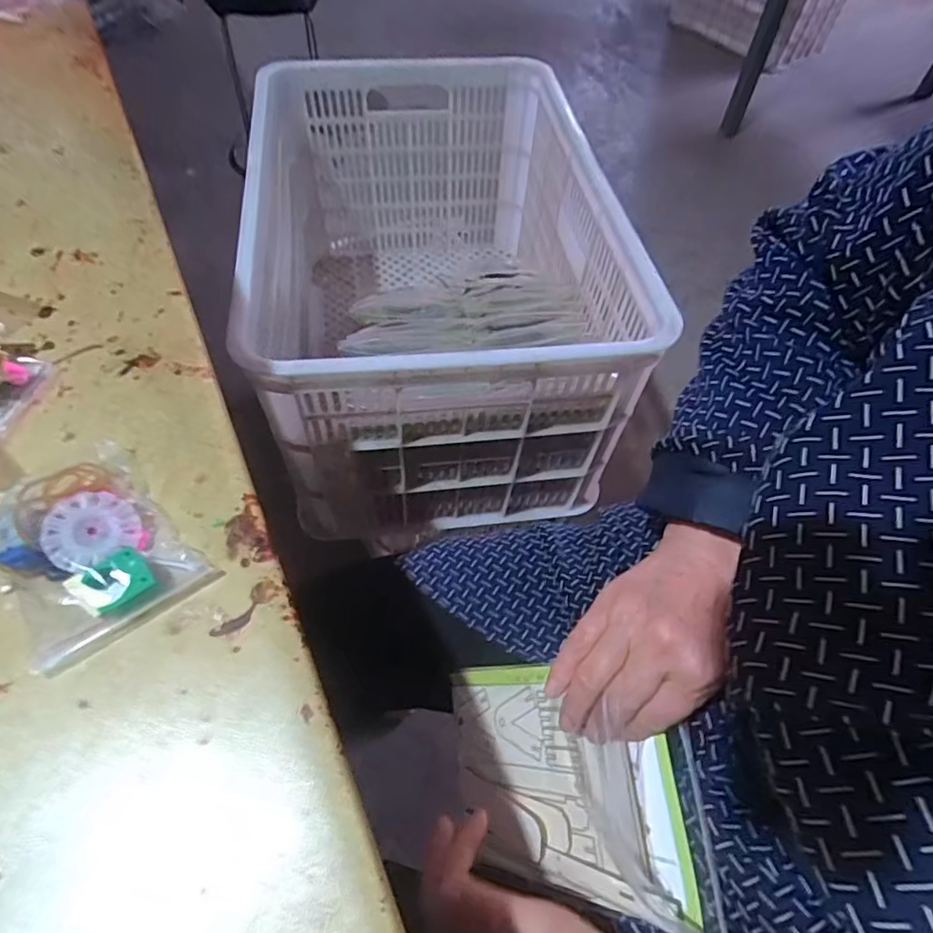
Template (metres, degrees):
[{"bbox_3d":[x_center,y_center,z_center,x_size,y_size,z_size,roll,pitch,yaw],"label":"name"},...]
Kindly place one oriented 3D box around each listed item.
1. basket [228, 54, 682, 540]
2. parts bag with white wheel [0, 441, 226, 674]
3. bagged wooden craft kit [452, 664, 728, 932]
[{"bbox_3d":[-0.042,-0.260,0.799,0.403,0.319,0.608,-5,57,-7],"label":"basket"},{"bbox_3d":[-0.186,0.034,0.279,0.079,0.022,0.102,-32,63,-20],"label":"parts bag with white wheel"},{"bbox_3d":[0.061,0.212,0.392,0.013,0.211,0.136,11,70,-37],"label":"bagged wooden craft kit"}]

